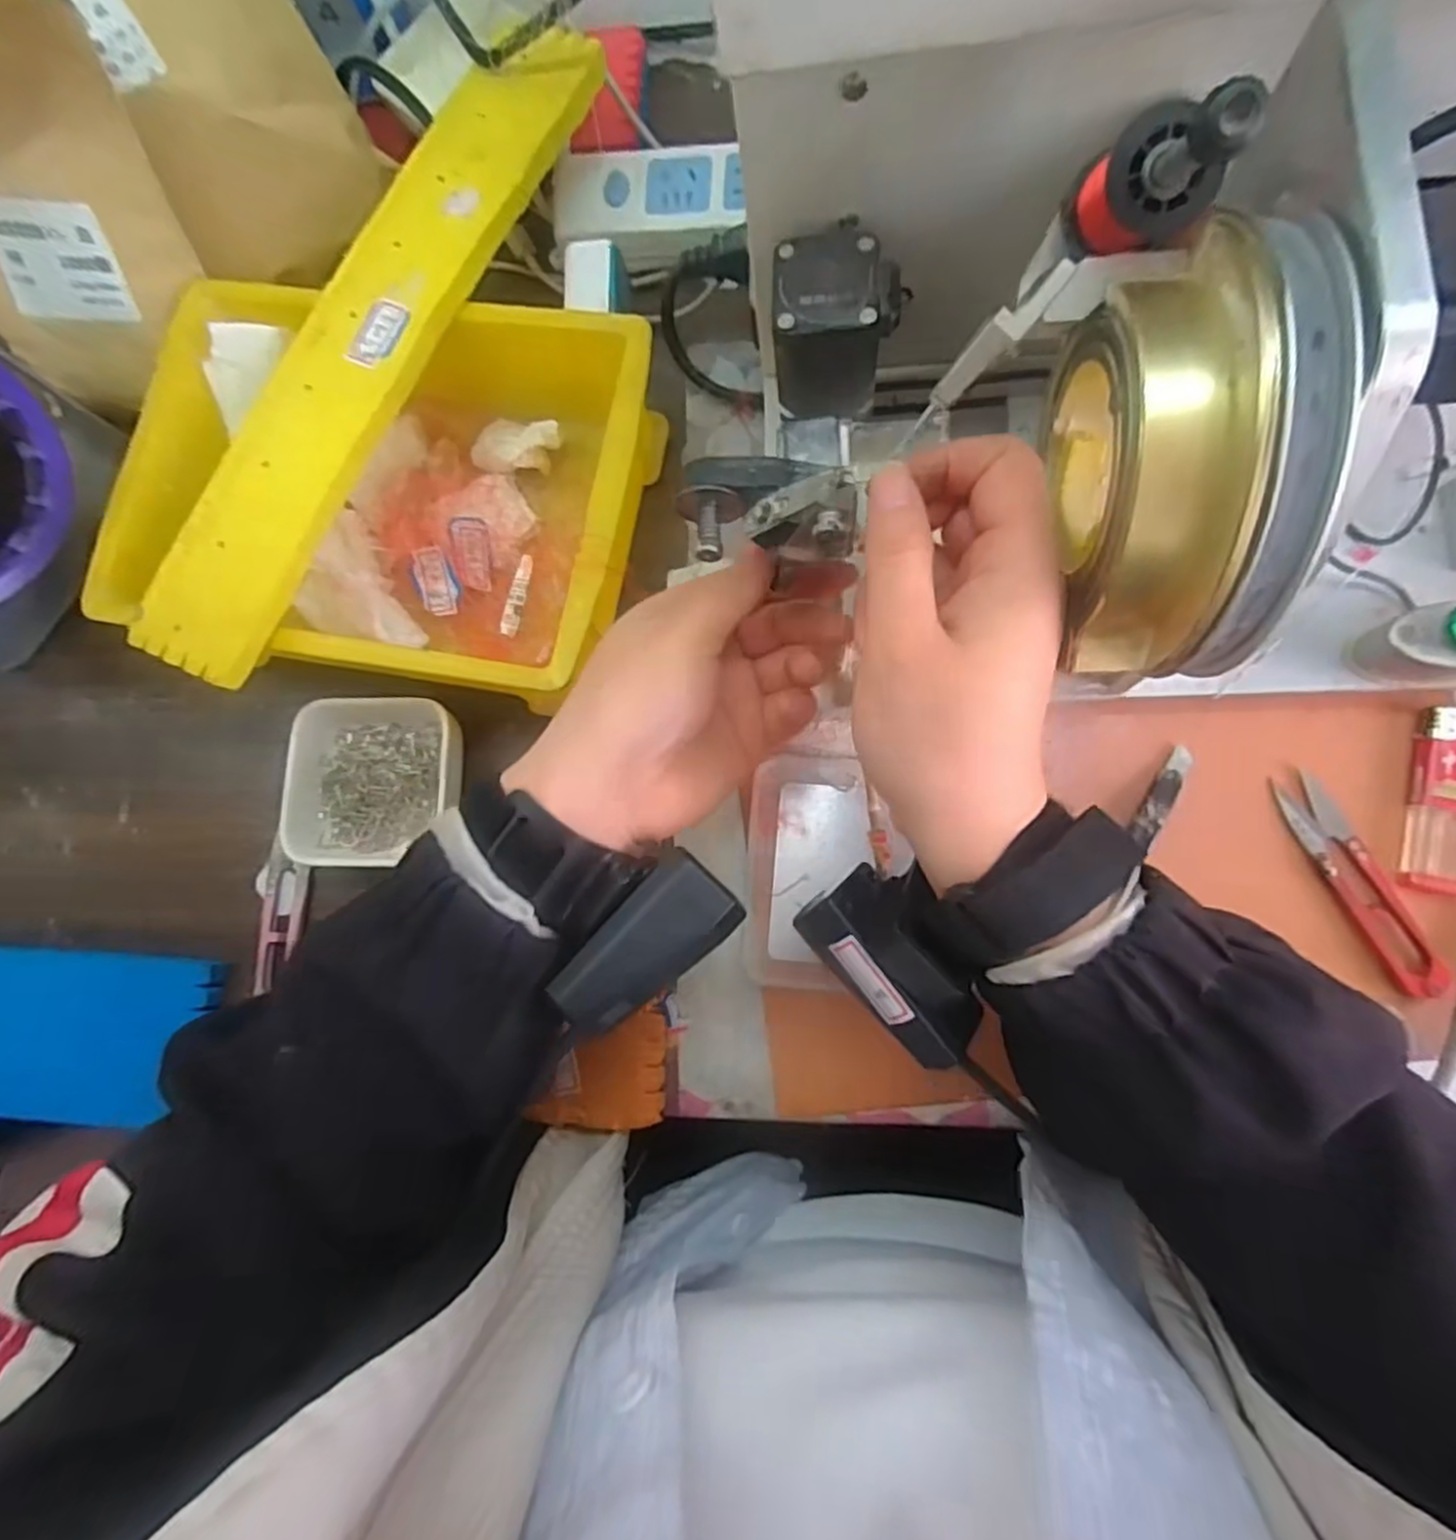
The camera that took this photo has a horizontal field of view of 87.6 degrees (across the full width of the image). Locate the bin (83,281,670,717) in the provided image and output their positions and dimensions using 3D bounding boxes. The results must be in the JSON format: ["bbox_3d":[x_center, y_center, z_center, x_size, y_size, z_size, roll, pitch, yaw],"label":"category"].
[{"bbox_3d":[-0.160,-0.143,0.376,0.248,0.078,0.178,10,81,11],"label":"bin"}]

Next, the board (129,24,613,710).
[{"bbox_3d":[-0.162,-0.201,0.348,0.059,0.013,0.339,27,83,-3],"label":"board"}]

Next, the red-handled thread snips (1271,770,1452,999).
[{"bbox_3d":[0.274,0.048,0.329,0.021,0.015,0.100,-25,79,2],"label":"red-handled thread snips"}]

